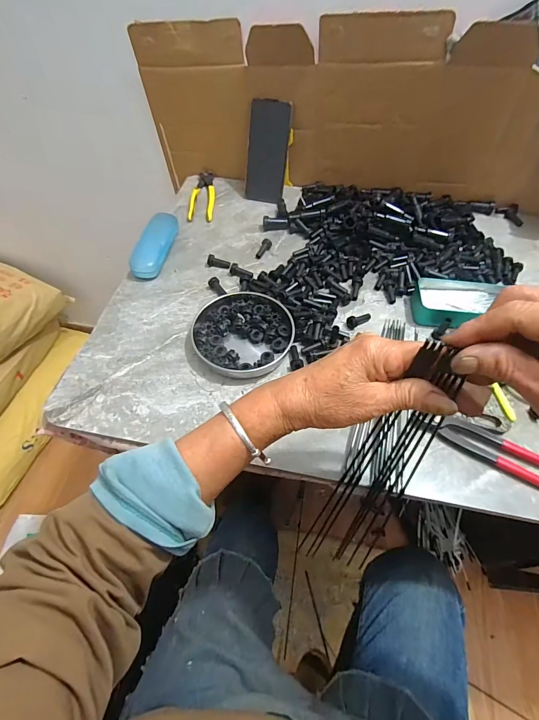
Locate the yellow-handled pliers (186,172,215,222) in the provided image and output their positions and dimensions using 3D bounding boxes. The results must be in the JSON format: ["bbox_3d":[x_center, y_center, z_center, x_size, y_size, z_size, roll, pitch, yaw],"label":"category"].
[{"bbox_3d":[-0.131,-0.333,0.724,0.047,0.008,0.180,1,53,-1],"label":"yellow-handled pliers"}]

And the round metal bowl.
[{"bbox_3d":[-0.038,-0.038,0.504,0.139,0.024,0.133,1,53,-1],"label":"round metal bowl"}]

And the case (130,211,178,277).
[{"bbox_3d":[-0.189,-0.196,0.609,0.044,0.043,0.144,10,54,7],"label":"case"}]

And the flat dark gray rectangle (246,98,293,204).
[{"bbox_3d":[-0.004,-0.390,0.681,0.078,0.164,0.011,13,33,8],"label":"flat dark gray rectangle"}]

